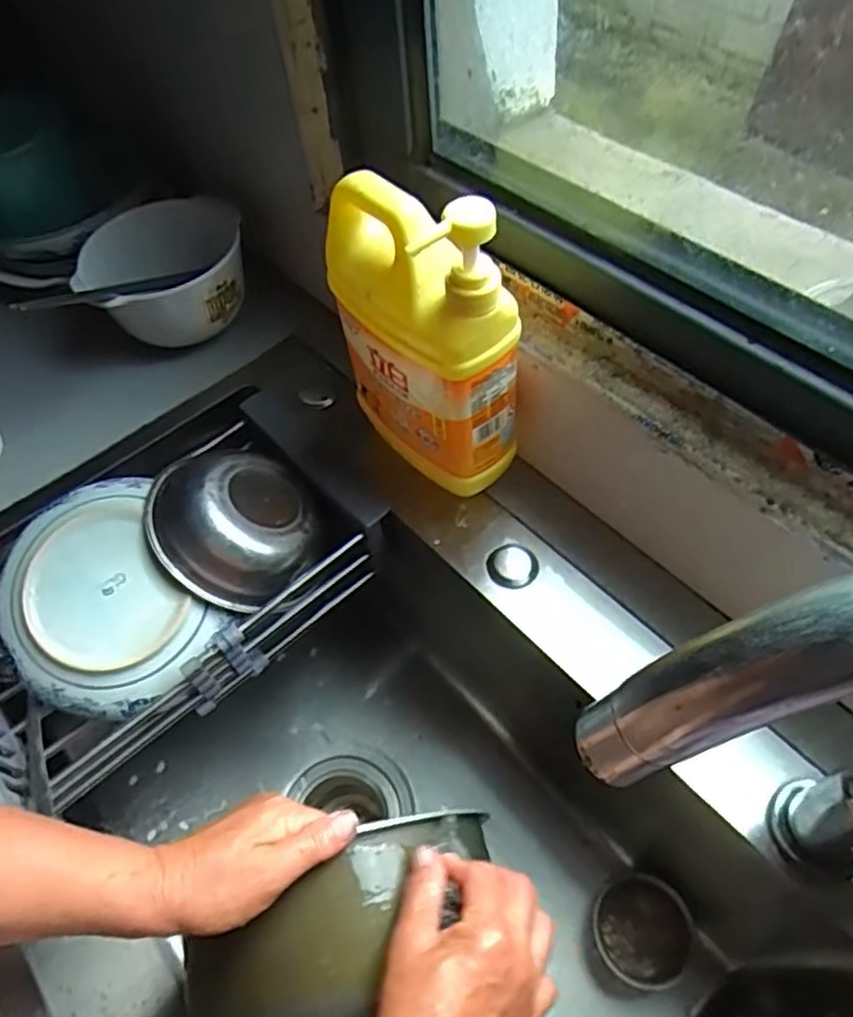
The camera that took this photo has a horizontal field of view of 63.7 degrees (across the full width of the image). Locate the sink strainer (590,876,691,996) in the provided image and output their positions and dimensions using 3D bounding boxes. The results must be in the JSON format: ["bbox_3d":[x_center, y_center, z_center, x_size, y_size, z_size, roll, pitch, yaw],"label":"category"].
[{"bbox_3d":[0.172,0.348,0.558,0.071,0.040,0.084,15,59,15],"label":"sink strainer"}]

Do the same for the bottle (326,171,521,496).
[{"bbox_3d":[-0.002,-0.113,0.491,0.065,0.251,0.130,-33,60,-16],"label":"bottle"}]

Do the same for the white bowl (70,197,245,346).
[{"bbox_3d":[-0.256,-0.222,0.675,0.153,0.101,0.153,-2,56,4],"label":"white bowl"}]

